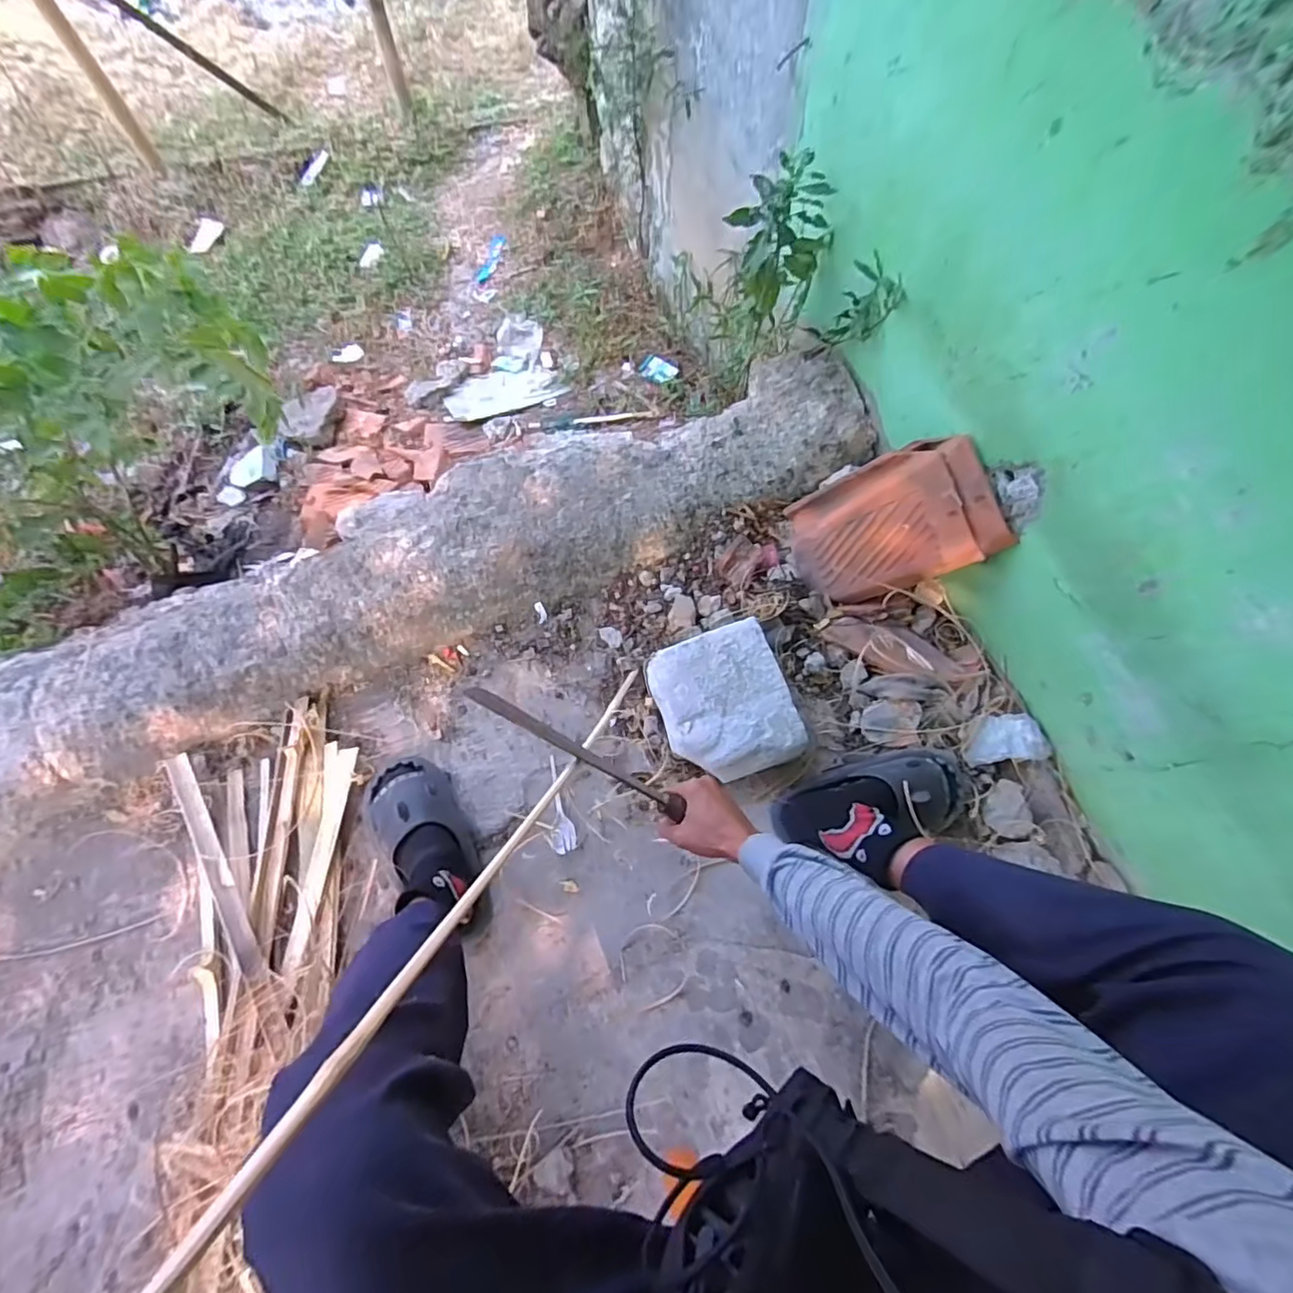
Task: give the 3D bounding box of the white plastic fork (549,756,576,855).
[{"bbox_3d":[-0.141,0.249,0.906,0.036,0.008,0.147,-13,71,-7],"label":"white plastic fork"}]

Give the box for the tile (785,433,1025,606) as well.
[{"bbox_3d":[0.388,-0.196,0.936,0.055,0.323,0.212,-19,89,-40],"label":"tile"}]

